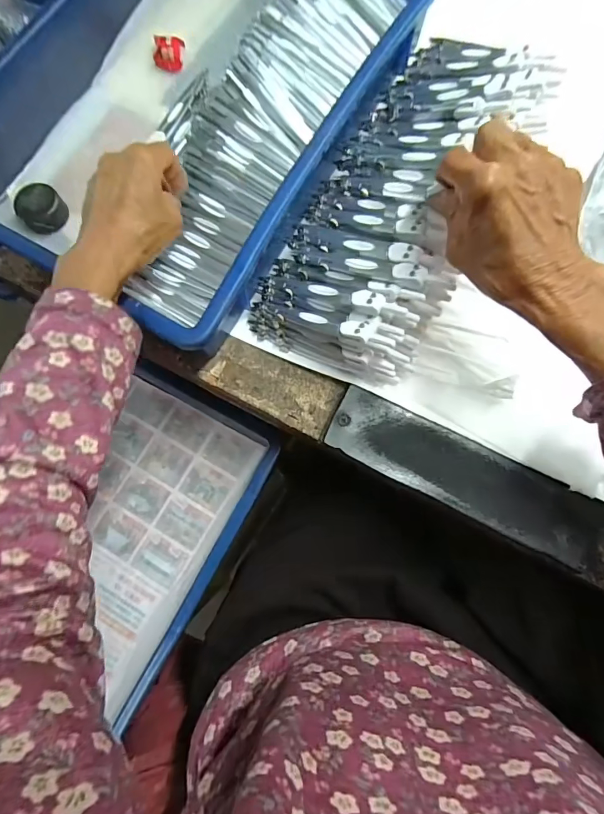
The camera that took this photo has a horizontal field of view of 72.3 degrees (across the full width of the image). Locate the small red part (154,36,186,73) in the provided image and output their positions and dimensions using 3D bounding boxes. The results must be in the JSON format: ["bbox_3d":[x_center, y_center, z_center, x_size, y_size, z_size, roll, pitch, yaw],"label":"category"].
[{"bbox_3d":[-0.132,-0.350,0.410,0.028,0.013,0.033,-2,77,0],"label":"small red part"}]

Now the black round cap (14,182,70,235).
[{"bbox_3d":[-0.229,-0.174,0.365,0.038,0.018,0.042,-38,79,-8],"label":"black round cap"}]

